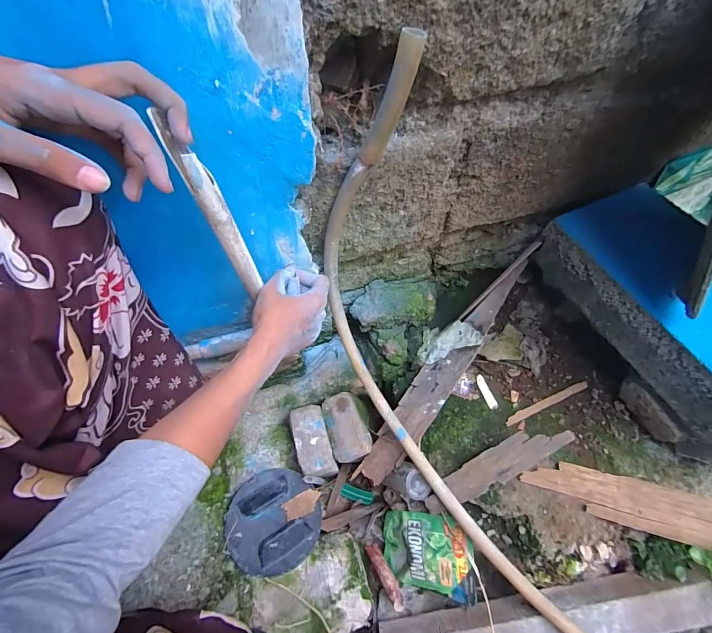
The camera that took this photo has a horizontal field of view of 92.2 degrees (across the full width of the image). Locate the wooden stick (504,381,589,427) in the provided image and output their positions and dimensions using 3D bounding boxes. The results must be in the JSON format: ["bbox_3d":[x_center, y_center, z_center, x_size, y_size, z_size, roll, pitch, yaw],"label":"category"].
[{"bbox_3d":[0.313,0.141,0.563,0.154,0.007,0.013,-20,62,-11],"label":"wooden stick"}]

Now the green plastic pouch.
[{"bbox_3d":[0.103,0.360,0.530,0.153,0.022,0.097,-19,53,37],"label":"green plastic pouch"}]

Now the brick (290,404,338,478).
[{"bbox_3d":[-0.073,0.211,0.578,0.055,0.036,0.113,-15,62,-8],"label":"brick"}]

